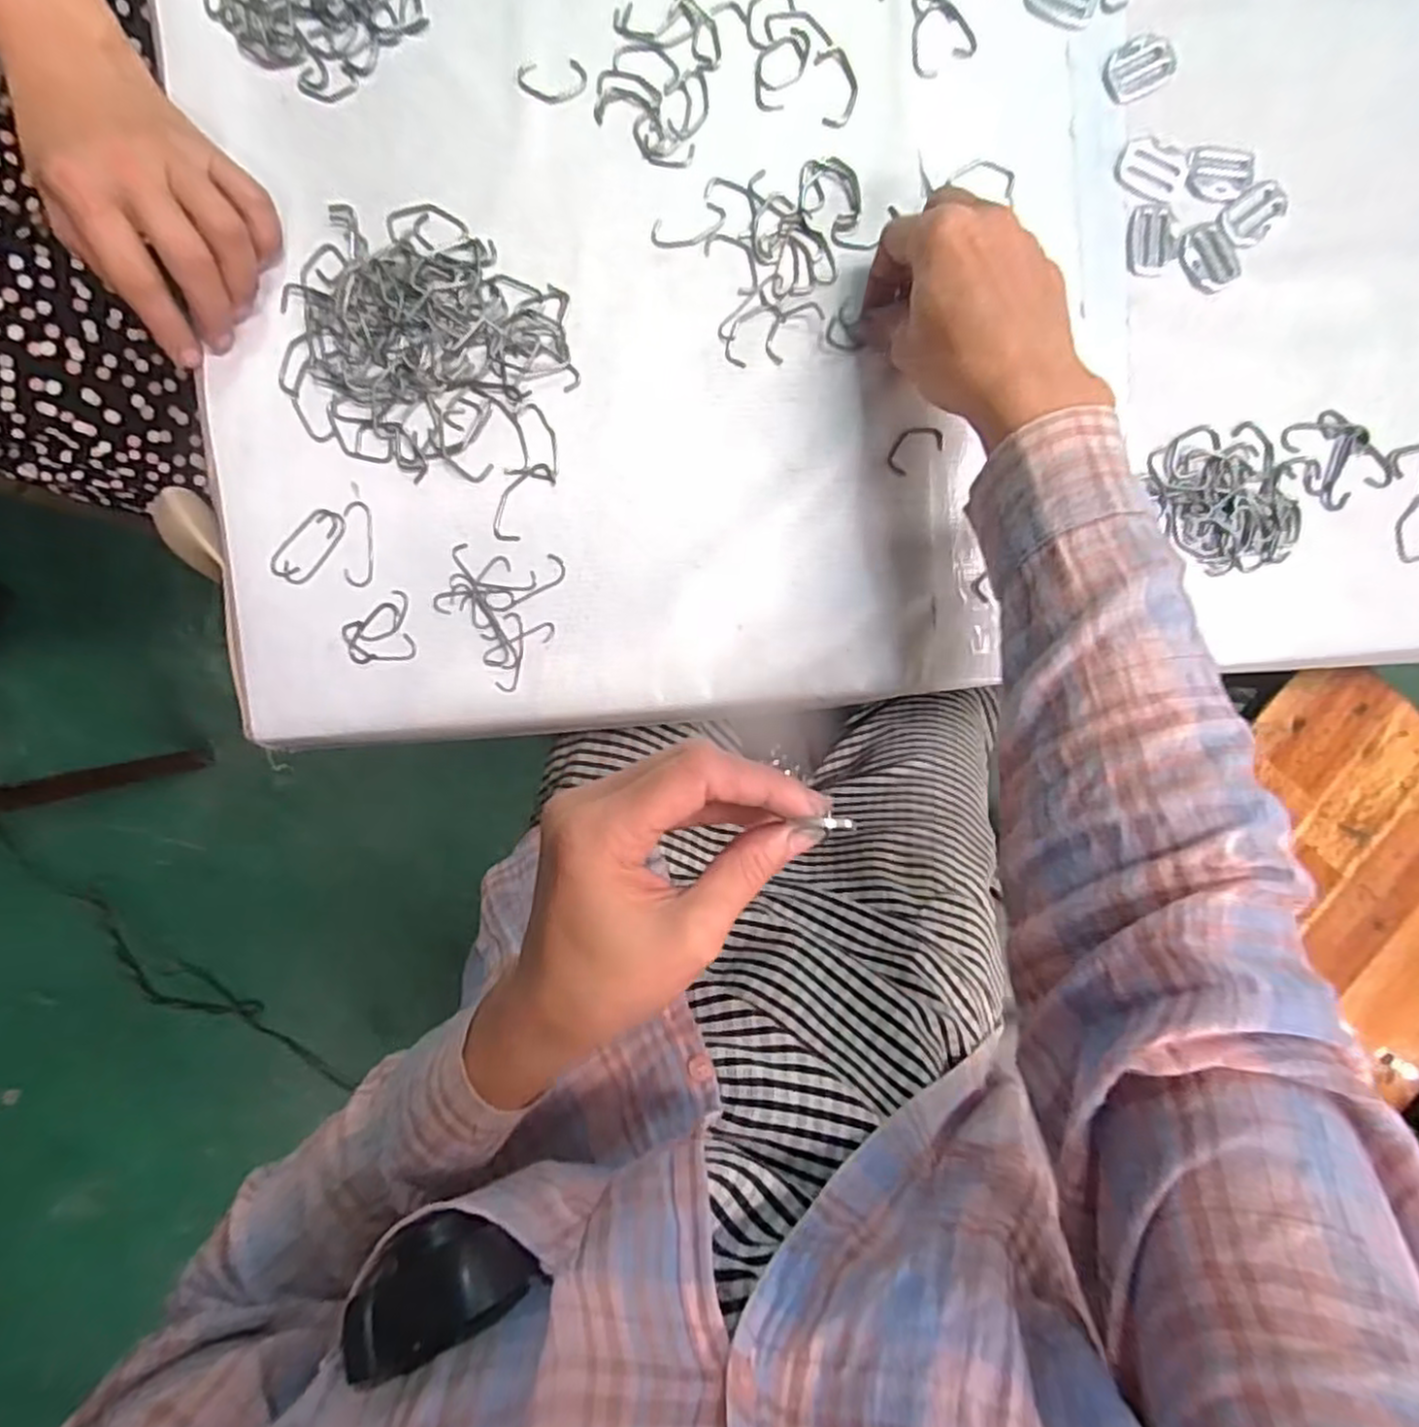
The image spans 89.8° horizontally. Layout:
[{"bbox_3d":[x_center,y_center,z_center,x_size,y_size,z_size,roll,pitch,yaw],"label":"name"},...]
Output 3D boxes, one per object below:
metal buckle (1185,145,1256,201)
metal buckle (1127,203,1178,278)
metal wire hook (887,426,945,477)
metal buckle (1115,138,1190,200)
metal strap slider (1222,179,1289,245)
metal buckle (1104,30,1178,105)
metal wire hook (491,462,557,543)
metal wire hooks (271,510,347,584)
[{"bbox_3d":[0.256,-0.271,0.356,0.033,0.004,0.025,6,95,-2],"label":"metal buckle"},{"bbox_3d":[0.225,-0.240,0.360,0.024,0.004,0.035,0,95,-1],"label":"metal buckle"},{"bbox_3d":[0.106,-0.138,0.369,0.030,0.004,0.018,-34,95,2],"label":"metal wire hook"},{"bbox_3d":[0.222,-0.271,0.355,0.032,0.004,0.025,23,94,-3],"label":"metal buckle"},{"bbox_3d":[0.276,-0.252,0.357,0.031,0.004,0.024,-35,95,2],"label":"metal strap slider"},{"bbox_3d":[0.214,-0.321,0.351,0.033,0.004,0.026,-29,95,1],"label":"metal buckle"},{"bbox_3d":[-0.098,-0.110,0.368,0.019,0.004,0.045,34,93,-4],"label":"metal wire hook"},{"bbox_3d":[-0.207,-0.087,0.367,0.018,0.004,0.044,42,93,-4],"label":"metal wire hooks"}]

